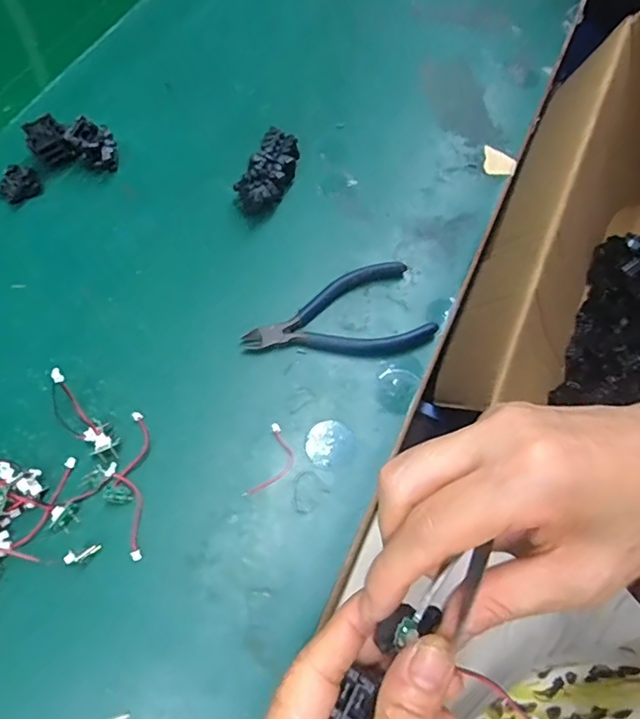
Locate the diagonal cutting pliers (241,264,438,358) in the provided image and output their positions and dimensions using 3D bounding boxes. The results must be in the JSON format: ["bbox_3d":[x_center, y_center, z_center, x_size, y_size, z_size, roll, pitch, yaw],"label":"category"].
[{"bbox_3d":[0.010,-0.026,0.338,0.116,0.012,0.062,-15,68,-11],"label":"diagonal cutting pliers"}]

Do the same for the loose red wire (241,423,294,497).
[{"bbox_3d":[-0.026,0.058,0.297,0.019,0.004,0.044,20,65,4],"label":"loose red wire"}]

